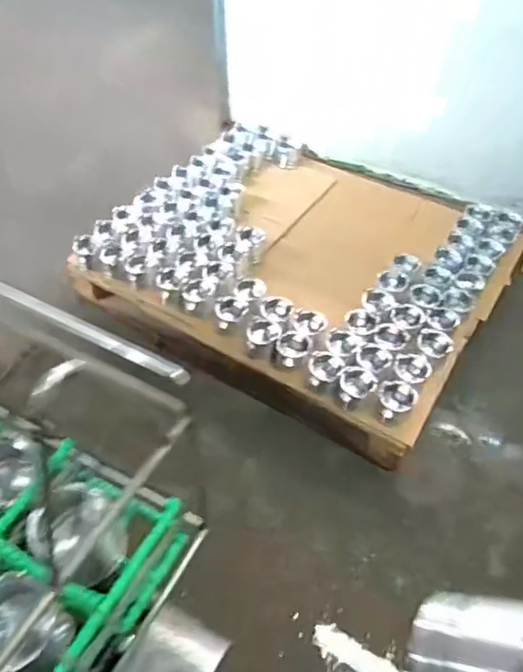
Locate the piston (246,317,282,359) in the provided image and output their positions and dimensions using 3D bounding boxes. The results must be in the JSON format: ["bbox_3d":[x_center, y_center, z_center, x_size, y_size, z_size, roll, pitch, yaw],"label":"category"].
[{"bbox_3d":[0.005,0.004,1.546,0.096,0.067,0.090,4,49,2],"label":"piston"}]

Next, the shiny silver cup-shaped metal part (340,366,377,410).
[{"bbox_3d":[0.247,0.134,1.448,0.100,0.084,0.090,-11,50,-10],"label":"shiny silver cup-shaped metal part"}]

